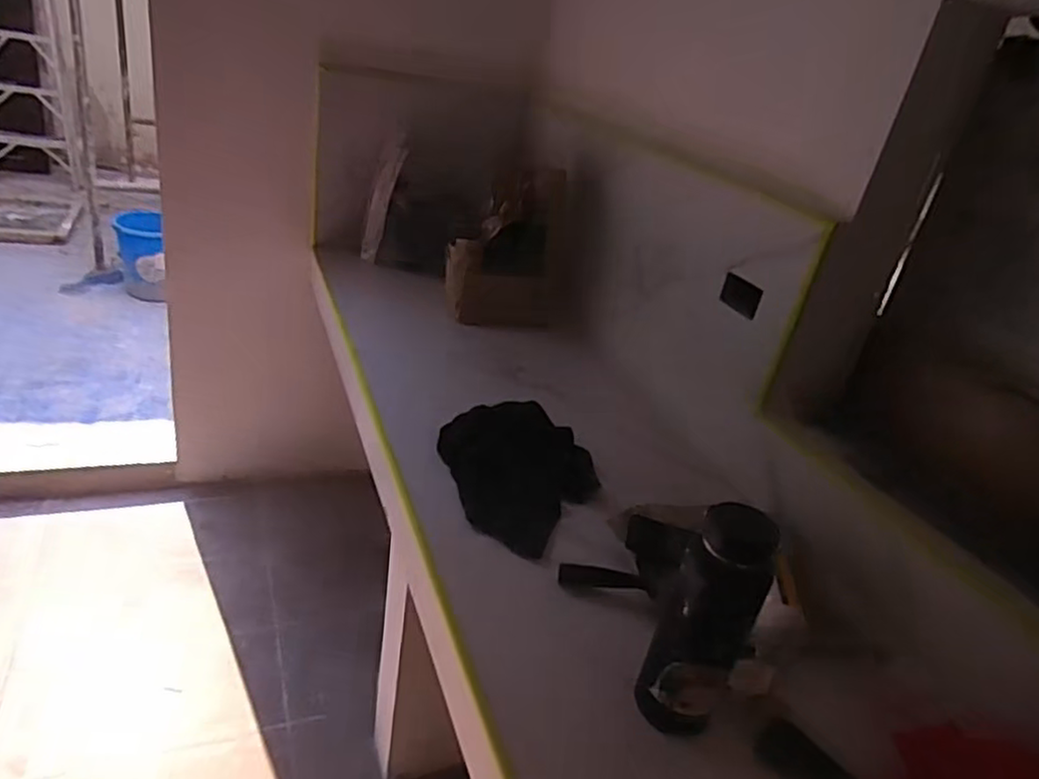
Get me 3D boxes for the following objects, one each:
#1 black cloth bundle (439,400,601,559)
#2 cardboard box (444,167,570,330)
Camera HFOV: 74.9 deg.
[{"bbox_3d":[0.021,0.126,1.145,0.262,0.068,0.345,-1,30,-21],"label":"black cloth bundle"},{"bbox_3d":[-0.016,-0.371,1.771,0.309,0.360,0.222,10,27,-3],"label":"cardboard box"}]

